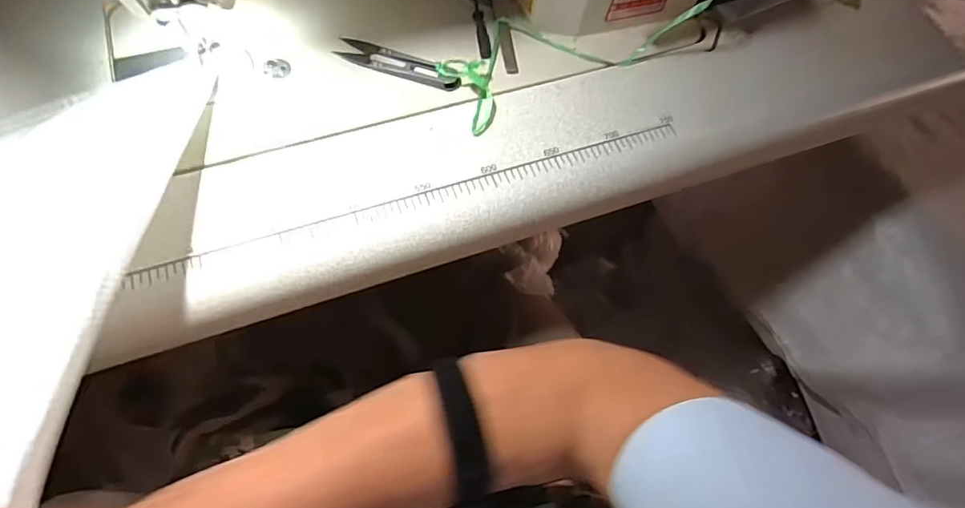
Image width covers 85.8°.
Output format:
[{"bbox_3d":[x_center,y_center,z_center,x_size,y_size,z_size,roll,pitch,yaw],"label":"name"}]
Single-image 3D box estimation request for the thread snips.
[{"bbox_3d":[-0.066,-0.149,0.404,0.099,0.005,0.024,25,66,7],"label":"thread snips"}]

